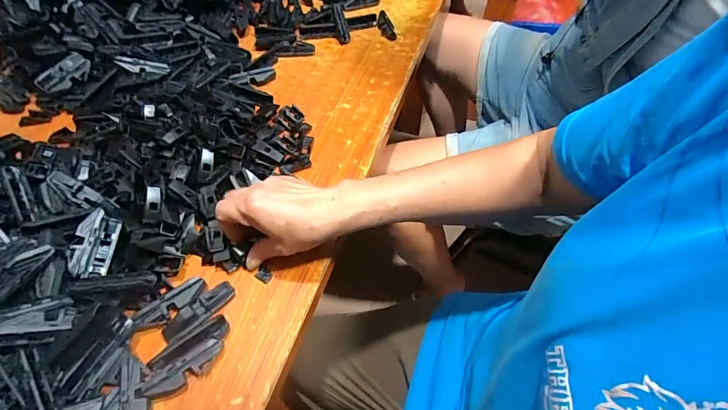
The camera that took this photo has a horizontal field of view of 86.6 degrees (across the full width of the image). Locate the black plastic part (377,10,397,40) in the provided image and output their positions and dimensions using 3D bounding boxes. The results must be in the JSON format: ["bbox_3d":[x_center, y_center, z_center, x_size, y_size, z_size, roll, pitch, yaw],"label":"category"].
[{"bbox_3d":[0.037,-0.330,0.702,0.026,0.015,0.083,-8,55,-7],"label":"black plastic part"}]

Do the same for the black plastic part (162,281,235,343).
[{"bbox_3d":[-0.163,0.104,0.382,0.075,0.019,0.021,-38,64,-25],"label":"black plastic part"}]

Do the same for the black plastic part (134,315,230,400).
[{"bbox_3d":[-0.162,0.139,0.353,0.037,0.017,0.088,35,61,22],"label":"black plastic part"}]

